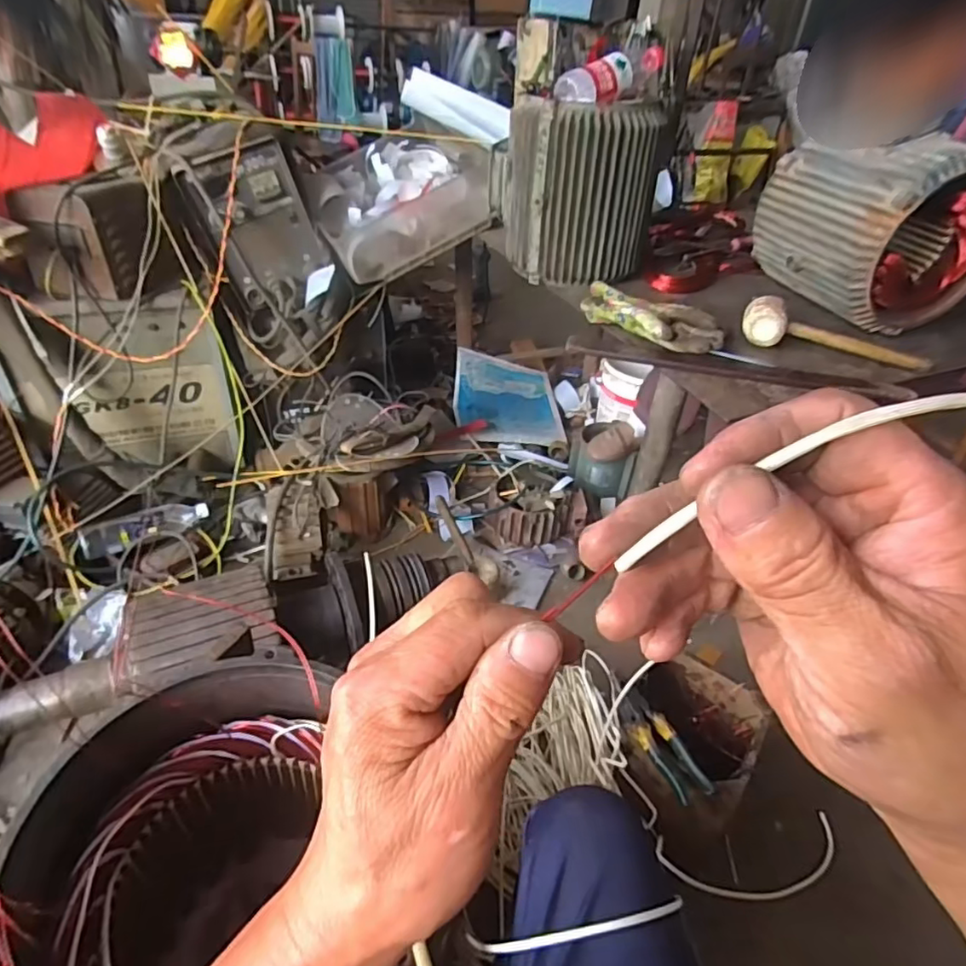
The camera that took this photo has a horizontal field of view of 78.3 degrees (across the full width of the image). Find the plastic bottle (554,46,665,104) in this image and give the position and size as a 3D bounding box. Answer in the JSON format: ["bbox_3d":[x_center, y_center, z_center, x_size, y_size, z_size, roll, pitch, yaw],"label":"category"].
[{"bbox_3d":[0.210,-0.661,0.965,0.204,0.055,0.056,-29,47,-15],"label":"plastic bottle"}]

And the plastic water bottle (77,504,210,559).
[{"bbox_3d":[-0.718,0.097,1.273,0.247,0.075,0.053,-25,46,-32],"label":"plastic water bottle"}]

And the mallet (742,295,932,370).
[{"bbox_3d":[0.522,-0.215,0.880,0.261,0.065,0.063,9,38,7],"label":"mallet"}]

